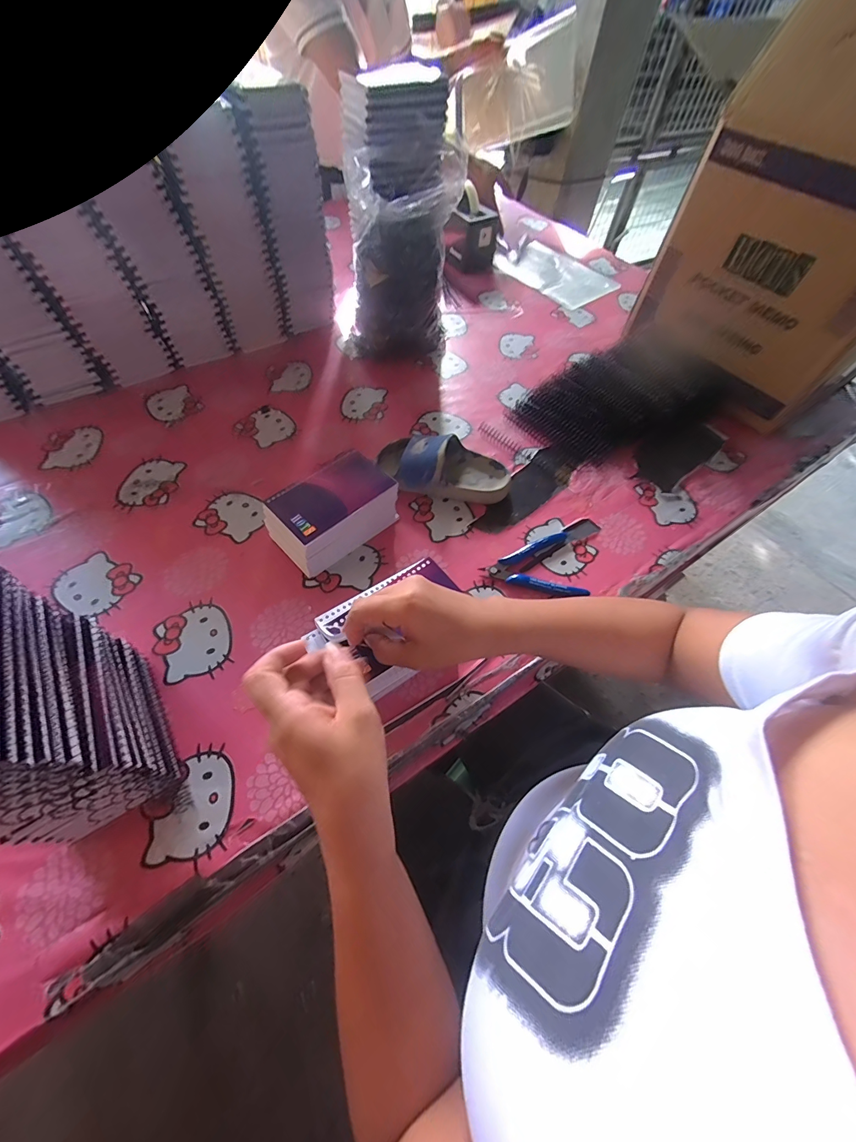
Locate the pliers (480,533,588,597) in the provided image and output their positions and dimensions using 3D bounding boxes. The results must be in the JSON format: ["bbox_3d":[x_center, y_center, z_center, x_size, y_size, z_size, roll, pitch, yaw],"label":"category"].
[{"bbox_3d":[0.121,-0.007,0.473,0.112,0.014,0.092,-3,59,-4],"label":"pliers"}]

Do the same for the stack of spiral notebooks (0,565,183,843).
[{"bbox_3d":[-0.279,0.113,0.283,0.089,0.186,0.147,-26,63,-17],"label":"stack of spiral notebooks"}]

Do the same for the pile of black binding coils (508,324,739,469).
[{"bbox_3d":[0.280,-0.277,0.605,0.285,0.080,0.188,-26,63,-17],"label":"pile of black binding coils"}]

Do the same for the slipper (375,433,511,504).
[{"bbox_3d":[0.021,-0.138,0.519,0.176,0.059,0.089,9,58,3],"label":"slipper"}]

